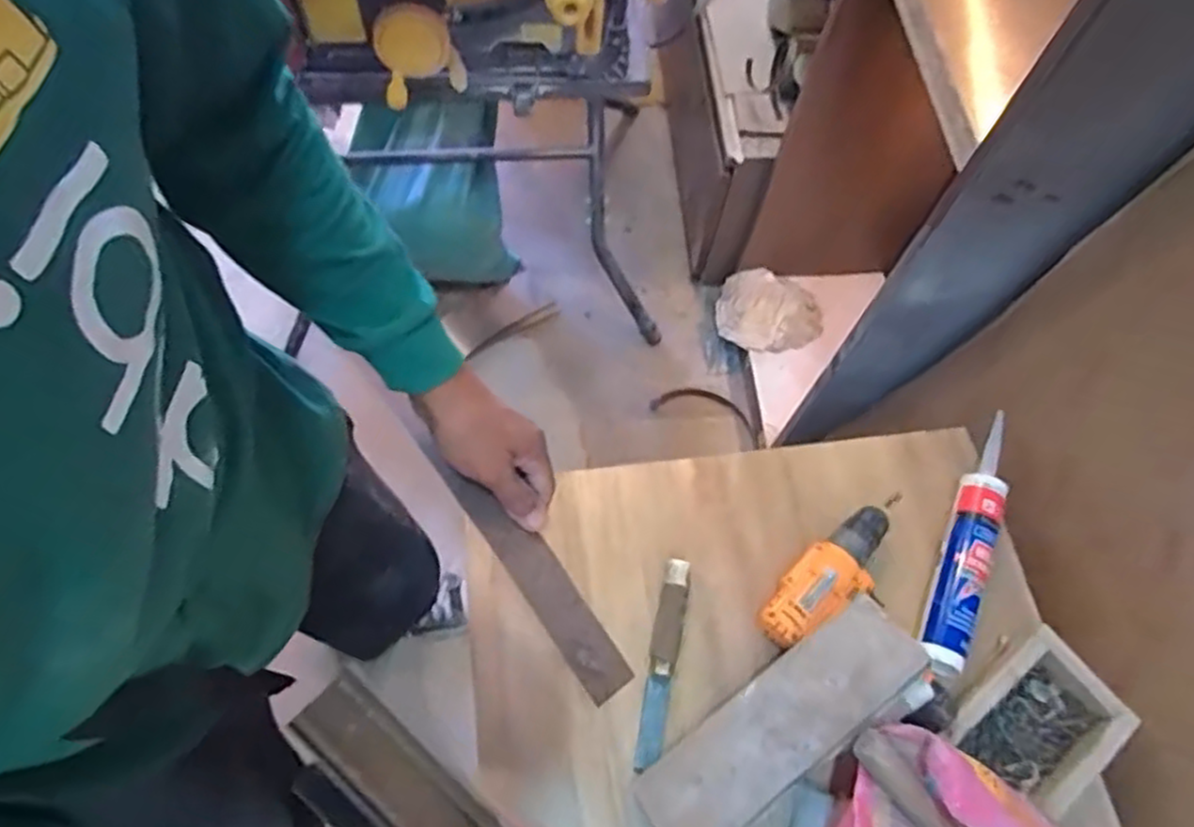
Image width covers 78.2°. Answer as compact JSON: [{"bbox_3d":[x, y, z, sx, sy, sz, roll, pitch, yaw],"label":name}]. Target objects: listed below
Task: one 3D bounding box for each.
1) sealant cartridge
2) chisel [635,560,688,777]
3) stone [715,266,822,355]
[{"bbox_3d":[0.406,0.129,0.803,0.049,0.045,0.319,23,65,8],"label":"sealant cartridge"},{"bbox_3d":[0.067,0.249,0.739,0.027,0.033,0.200,13,64,3],"label":"chisel"},{"bbox_3d":[0.360,-0.203,1.555,0.209,0.115,0.182,13,64,3],"label":"stone"}]

